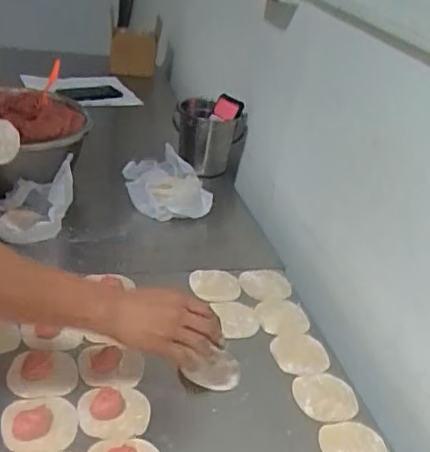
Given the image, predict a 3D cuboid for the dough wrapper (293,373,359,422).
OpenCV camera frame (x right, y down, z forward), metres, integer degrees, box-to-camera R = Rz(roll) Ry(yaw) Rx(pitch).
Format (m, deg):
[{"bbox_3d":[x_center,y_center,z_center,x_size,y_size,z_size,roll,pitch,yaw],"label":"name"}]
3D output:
[{"bbox_3d":[0.143,0.215,0.761,0.087,0.004,0.074,0,31,-14],"label":"dough wrapper"}]

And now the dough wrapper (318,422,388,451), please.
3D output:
[{"bbox_3d":[0.160,0.258,0.696,0.073,0.006,0.077,1,33,-1],"label":"dough wrapper"}]

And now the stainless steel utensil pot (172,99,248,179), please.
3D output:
[{"bbox_3d":[-0.013,-0.188,1.288,0.147,0.148,0.122,4,30,-11],"label":"stainless steel utensil pot"}]

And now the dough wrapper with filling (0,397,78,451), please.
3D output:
[{"bbox_3d":[-0.191,0.209,0.654,0.078,0.032,0.070,3,30,-8],"label":"dough wrapper with filling"}]

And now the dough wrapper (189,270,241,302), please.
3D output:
[{"bbox_3d":[0.000,0.091,0.933,0.078,0.009,0.068,2,41,-14],"label":"dough wrapper"}]

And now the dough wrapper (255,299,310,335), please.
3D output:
[{"bbox_3d":[0.100,0.135,0.892,0.074,0.008,0.073,1,30,-12],"label":"dough wrapper"}]

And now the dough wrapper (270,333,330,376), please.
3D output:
[{"bbox_3d":[0.118,0.175,0.824,0.073,0.005,0.077,6,30,-3],"label":"dough wrapper"}]

